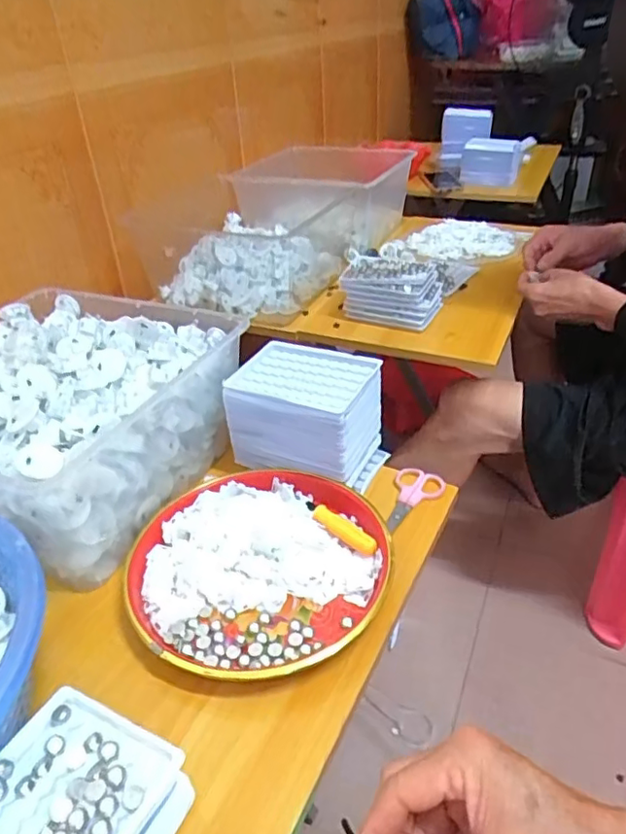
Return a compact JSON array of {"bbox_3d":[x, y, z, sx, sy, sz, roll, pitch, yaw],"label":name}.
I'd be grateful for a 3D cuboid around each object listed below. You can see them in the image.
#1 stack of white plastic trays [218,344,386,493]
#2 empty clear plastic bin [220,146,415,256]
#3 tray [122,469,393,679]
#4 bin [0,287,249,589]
[{"bbox_3d":[-0.005,-0.005,0.594,0.133,0.092,0.094,13,39,22],"label":"stack of white plastic trays"},{"bbox_3d":[0.029,-0.442,1.158,0.266,0.126,0.351,14,39,23],"label":"empty clear plastic bin"},{"bbox_3d":[-0.046,0.124,0.505,0.215,0.030,0.197,-2,35,2],"label":"tray"},{"bbox_3d":[-0.257,-0.004,0.596,0.274,0.134,0.287,13,38,22],"label":"bin"}]

